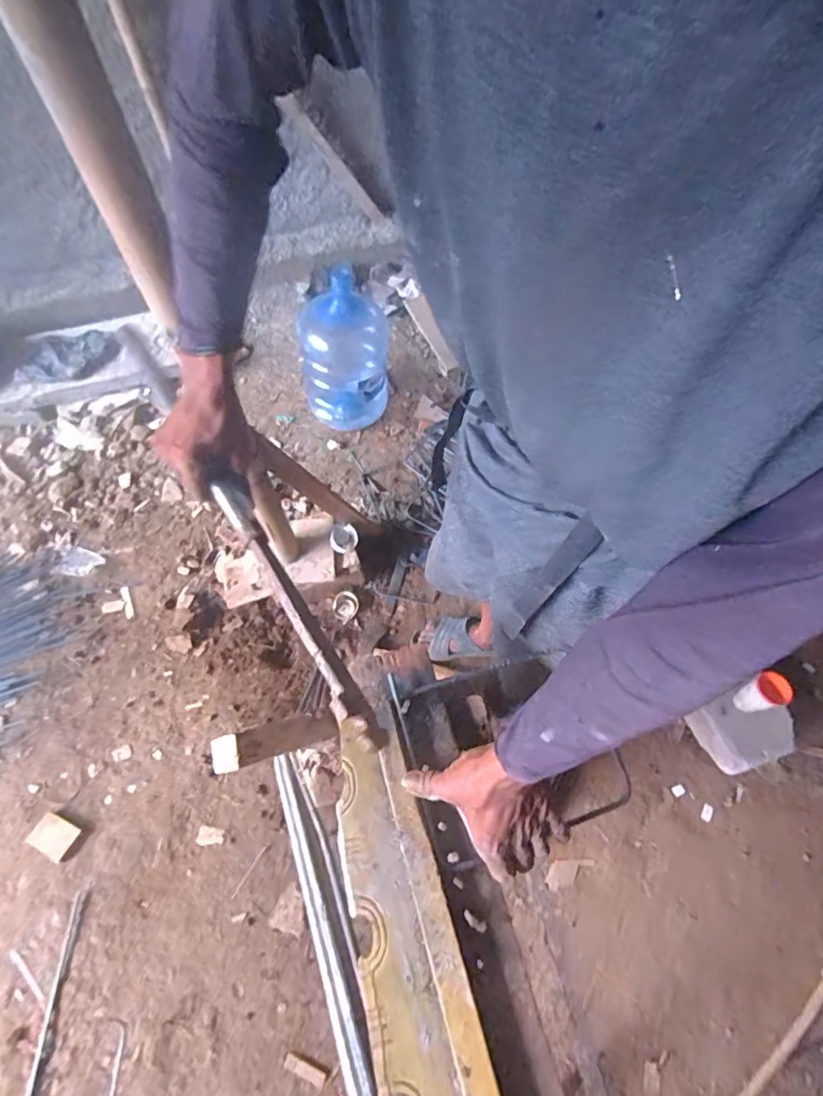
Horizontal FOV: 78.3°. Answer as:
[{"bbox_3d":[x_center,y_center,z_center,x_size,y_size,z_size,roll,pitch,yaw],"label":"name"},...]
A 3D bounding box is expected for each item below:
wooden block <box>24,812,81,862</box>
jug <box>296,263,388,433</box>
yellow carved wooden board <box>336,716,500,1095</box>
[{"bbox_3d":[-0.773,0.623,1.095,0.094,0.028,0.064,21,63,11],"label":"wooden block"},{"bbox_3d":[-0.224,-0.664,1.638,0.291,0.534,0.256,-6,61,-3],"label":"jug"},{"bbox_3d":[0.001,0.362,0.429,0.088,0.023,0.409,-15,62,-8],"label":"yellow carved wooden board"}]

